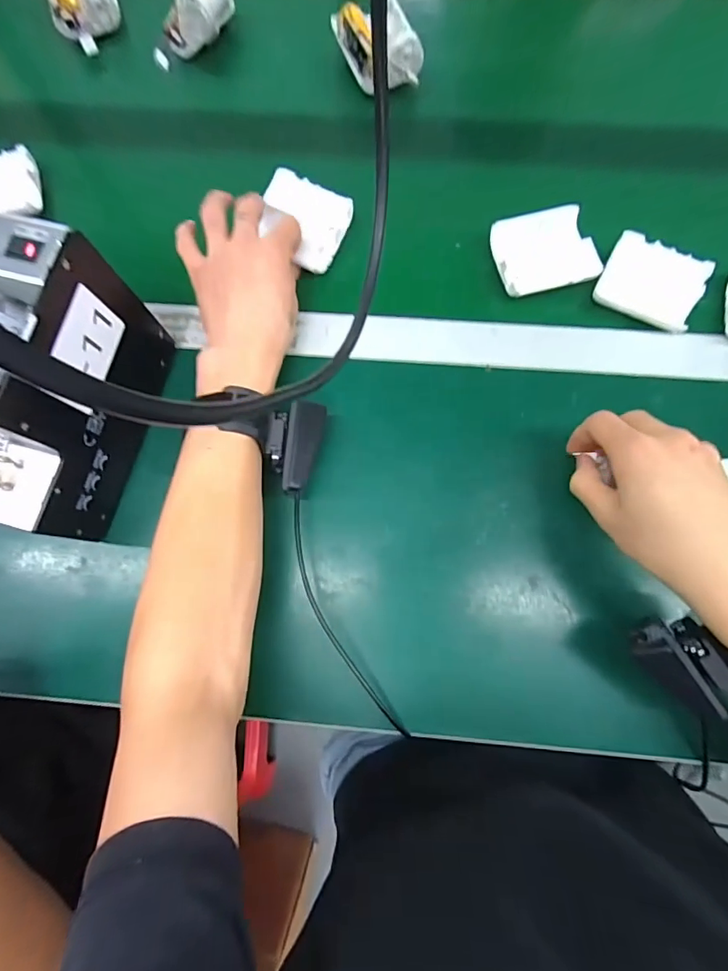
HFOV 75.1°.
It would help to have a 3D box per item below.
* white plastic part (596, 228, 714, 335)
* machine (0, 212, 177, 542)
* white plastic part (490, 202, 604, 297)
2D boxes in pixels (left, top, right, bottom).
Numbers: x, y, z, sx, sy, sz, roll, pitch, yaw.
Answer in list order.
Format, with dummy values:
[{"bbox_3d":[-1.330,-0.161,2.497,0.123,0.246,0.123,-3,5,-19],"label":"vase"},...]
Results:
[{"bbox_3d":[0.249,-0.176,0.411,0.080,0.012,0.063,29,102,16],"label":"white plastic part"},{"bbox_3d":[-0.252,-0.069,0.338,0.131,0.154,0.180,14,78,5],"label":"machine"},{"bbox_3d":[0.158,-0.206,0.415,0.081,0.008,0.071,-15,81,0],"label":"white plastic part"}]

